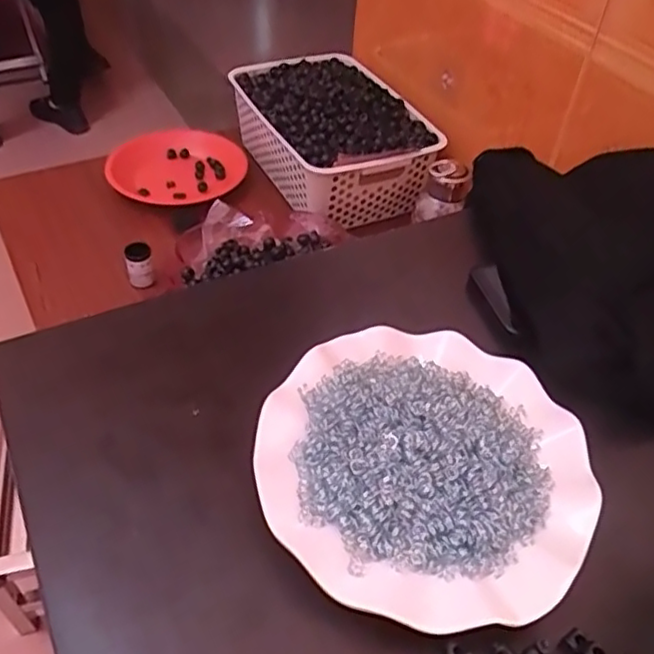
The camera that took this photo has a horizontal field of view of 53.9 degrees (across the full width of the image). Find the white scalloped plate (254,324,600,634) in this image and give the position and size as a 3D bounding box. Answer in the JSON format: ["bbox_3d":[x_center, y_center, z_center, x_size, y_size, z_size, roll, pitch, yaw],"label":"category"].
[{"bbox_3d":[0.056,0.072,0.363,0.179,0.027,0.178,2,46,-2],"label":"white scalloped plate"}]

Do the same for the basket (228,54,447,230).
[{"bbox_3d":[0.011,-0.289,0.931,0.219,0.111,0.292,-18,50,-20],"label":"basket"}]

